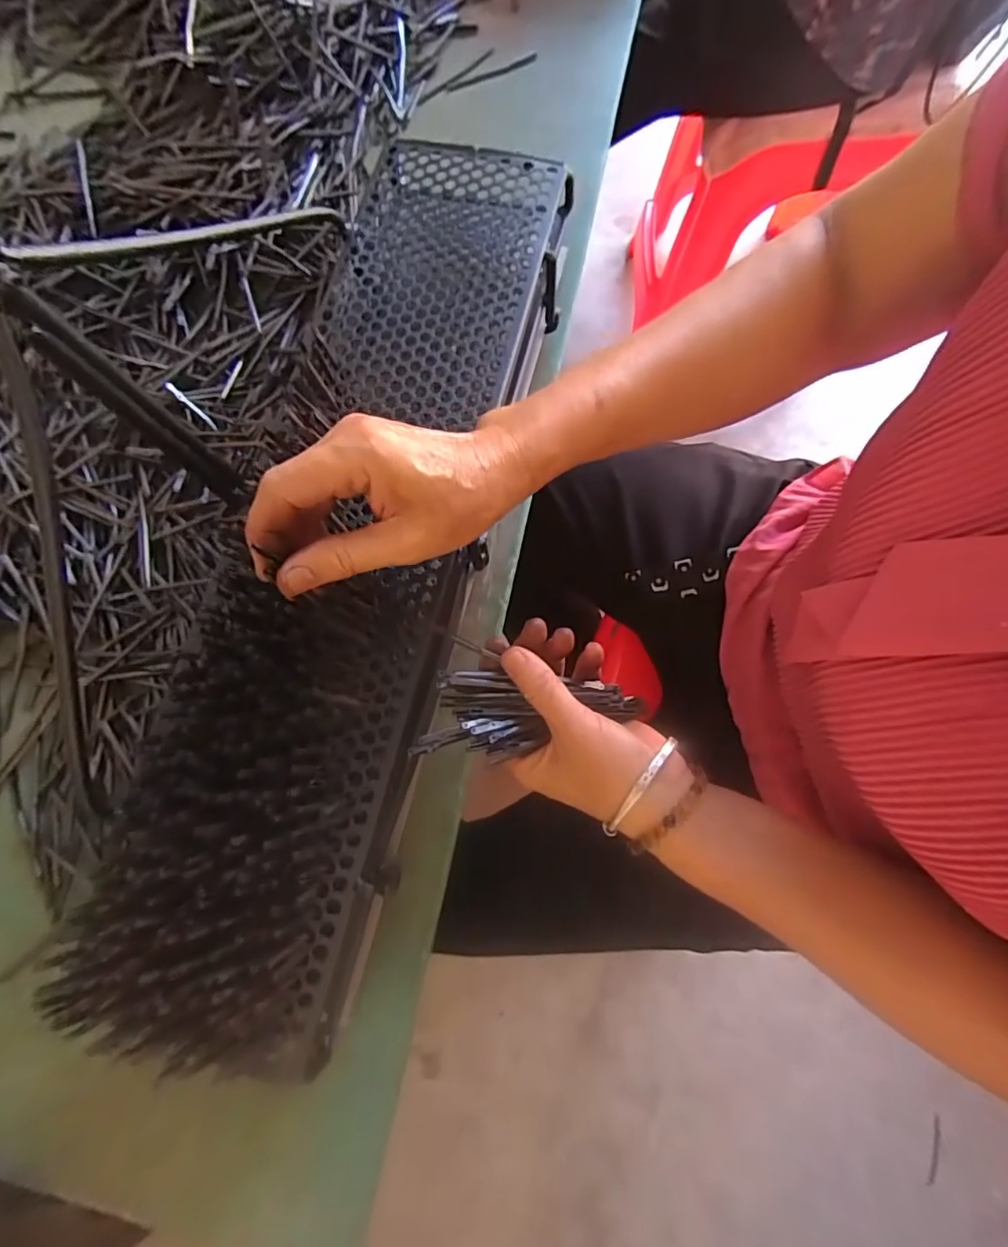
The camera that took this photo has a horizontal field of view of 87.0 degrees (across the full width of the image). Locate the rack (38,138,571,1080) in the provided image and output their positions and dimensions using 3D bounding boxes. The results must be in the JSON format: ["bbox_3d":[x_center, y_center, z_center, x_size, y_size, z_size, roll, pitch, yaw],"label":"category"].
[{"bbox_3d":[-0.086,-0.057,0.344,0.140,0.086,0.581,12,76,4],"label":"rack"}]

